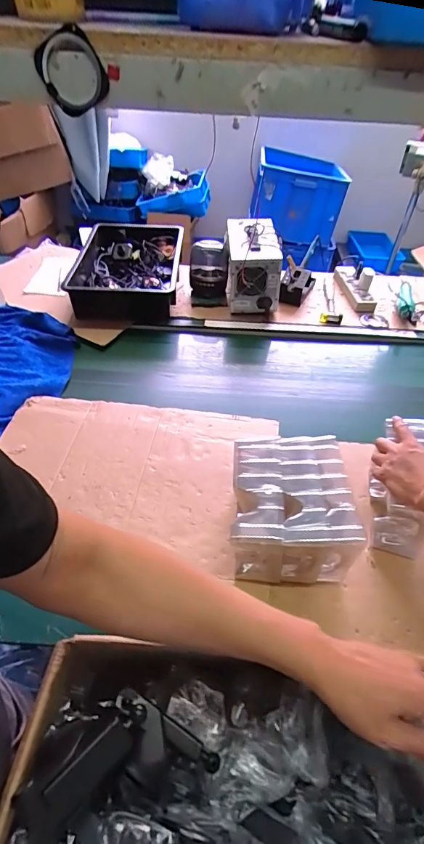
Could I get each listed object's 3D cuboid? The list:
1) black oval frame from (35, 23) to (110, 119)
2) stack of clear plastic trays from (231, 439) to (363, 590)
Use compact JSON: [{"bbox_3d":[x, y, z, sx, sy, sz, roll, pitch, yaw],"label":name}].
[{"bbox_3d":[-0.124,-0.311,0.367,0.057,0.055,0.015,-15,42,23],"label":"black oval frame"},{"bbox_3d":[0.115,0.131,0.620,0.169,0.138,0.171,3,47,0],"label":"stack of clear plastic trays"}]

